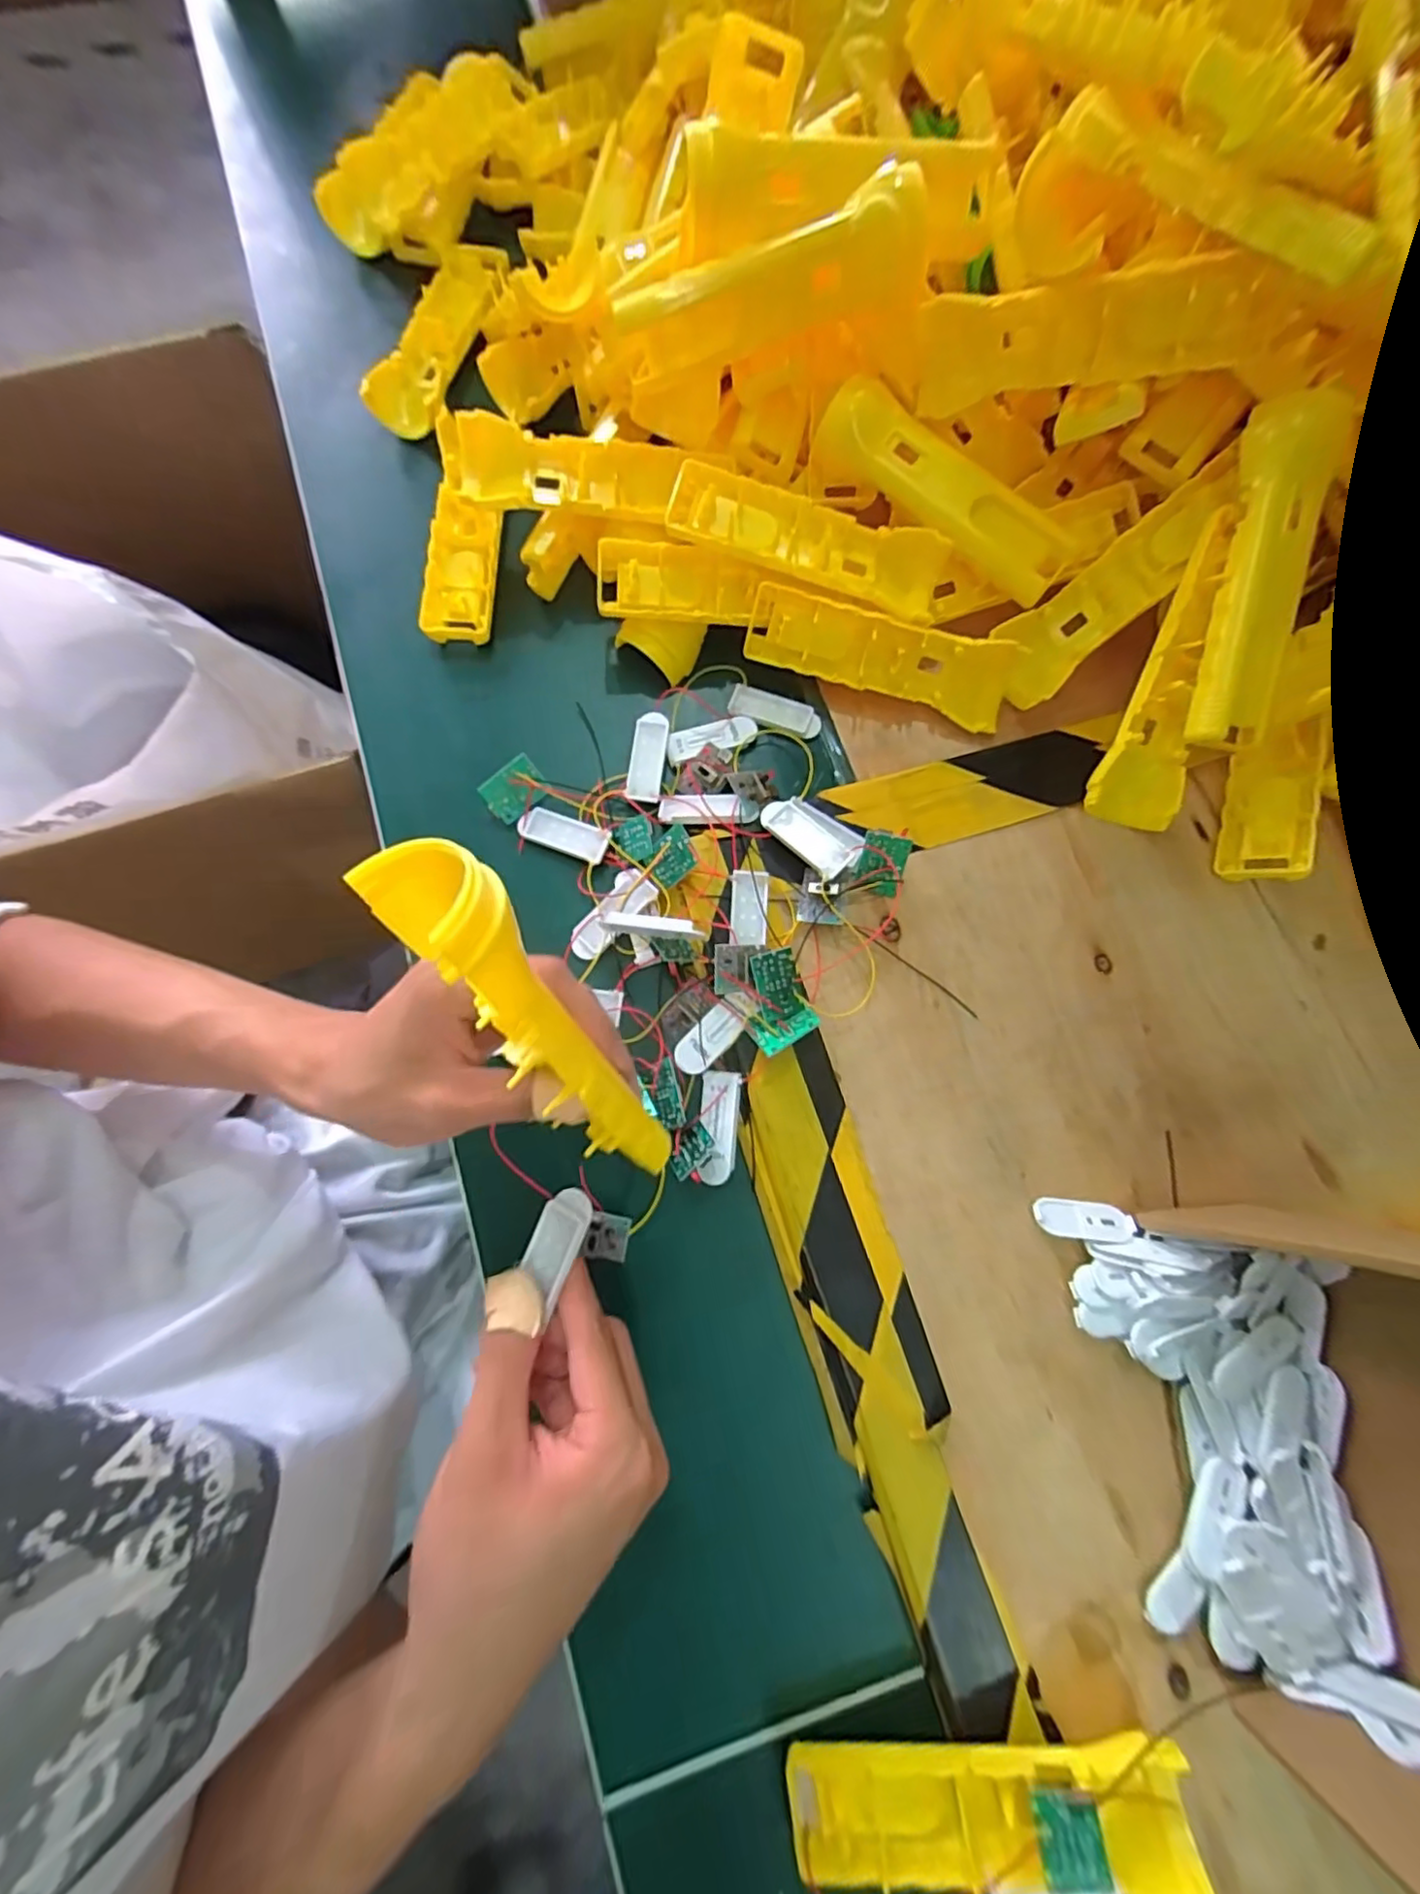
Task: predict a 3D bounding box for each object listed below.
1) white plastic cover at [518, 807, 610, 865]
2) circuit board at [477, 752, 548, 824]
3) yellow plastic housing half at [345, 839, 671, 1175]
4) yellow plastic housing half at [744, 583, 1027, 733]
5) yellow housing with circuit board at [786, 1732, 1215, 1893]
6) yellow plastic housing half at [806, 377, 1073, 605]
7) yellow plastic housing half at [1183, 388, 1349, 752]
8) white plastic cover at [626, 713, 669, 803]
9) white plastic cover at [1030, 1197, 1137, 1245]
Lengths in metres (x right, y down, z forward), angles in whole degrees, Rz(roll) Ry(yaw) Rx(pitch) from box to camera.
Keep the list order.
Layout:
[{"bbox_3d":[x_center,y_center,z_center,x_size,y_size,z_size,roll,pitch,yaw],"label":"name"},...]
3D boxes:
[{"bbox_3d":[-0.087,-0.068,0.388,0.056,0.009,0.022,24,77,4],"label":"white plastic cover"},{"bbox_3d":[-0.117,-0.093,0.390,0.036,0.004,0.027,-36,111,4],"label":"circuit board"},{"bbox_3d":[-0.050,0.037,0.217,0.034,0.161,0.048,-33,41,-9],"label":"yellow plastic housing half"},{"bbox_3d":[0.102,-0.176,0.396,0.156,0.046,0.023,15,35,1],"label":"yellow plastic housing half"},{"bbox_3d":[0.114,0.363,0.271,0.158,0.021,0.046,-11,77,9],"label":"yellow housing with circuit board"},{"bbox_3d":[0.135,-0.265,0.378,0.159,0.038,0.042,39,78,7],"label":"yellow plastic housing half"},{"bbox_3d":[0.283,-0.189,0.337,0.039,0.017,0.163,7,100,0],"label":"yellow plastic housing half"},{"bbox_3d":[-0.038,-0.114,0.397,0.020,0.011,0.055,7,76,0],"label":"white plastic cover"},{"bbox_3d":[0.191,0.140,0.335,0.049,0.005,0.020,6,51,1],"label":"white plastic cover"}]

